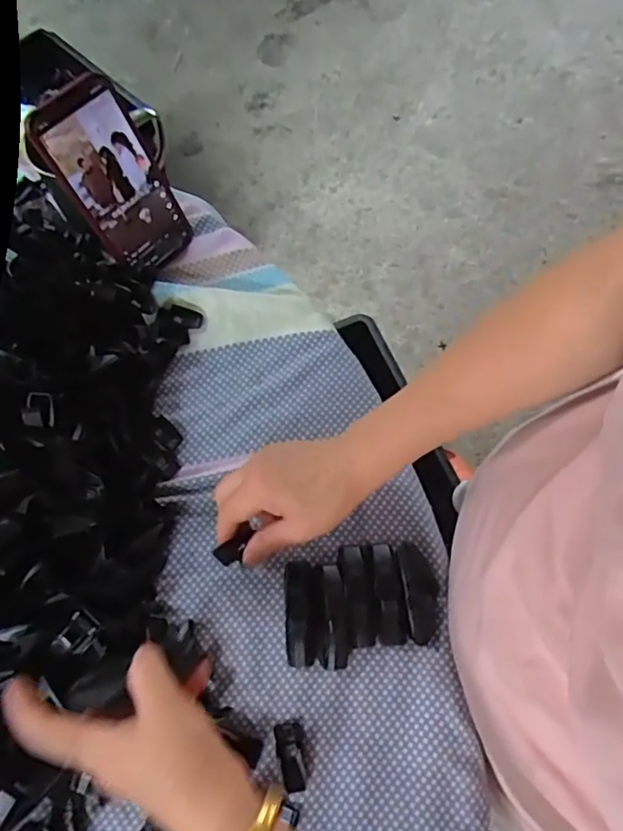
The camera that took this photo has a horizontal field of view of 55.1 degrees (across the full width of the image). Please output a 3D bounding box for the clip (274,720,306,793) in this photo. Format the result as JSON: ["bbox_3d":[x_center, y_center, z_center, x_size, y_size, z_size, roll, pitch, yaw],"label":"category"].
[{"bbox_3d":[-0.014,0.234,0.408,0.019,0.008,0.042,-9,70,-2],"label":"clip"}]

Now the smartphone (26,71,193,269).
[{"bbox_3d":[-0.163,-0.194,0.506,0.076,0.161,0.009,-44,50,-14],"label":"smartphone"}]

